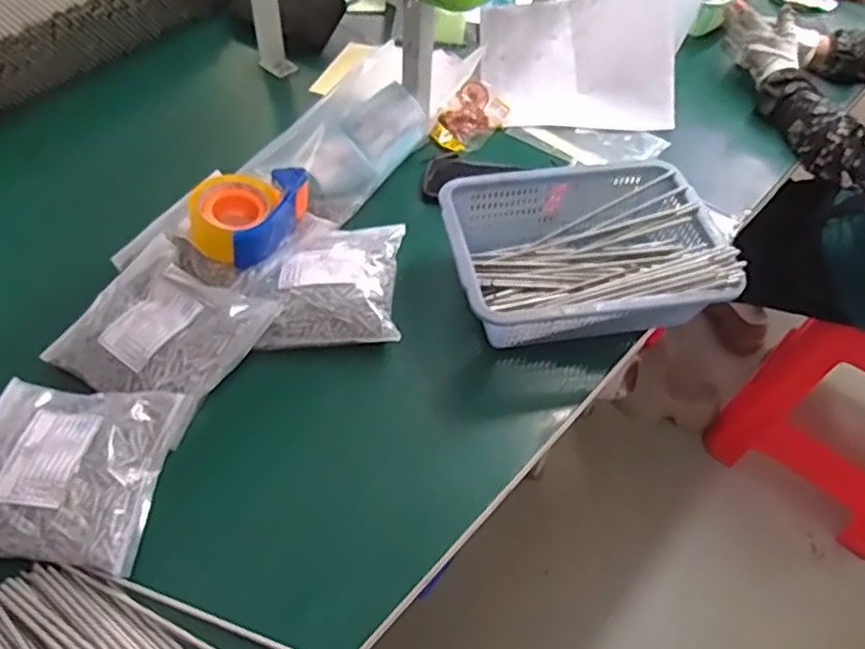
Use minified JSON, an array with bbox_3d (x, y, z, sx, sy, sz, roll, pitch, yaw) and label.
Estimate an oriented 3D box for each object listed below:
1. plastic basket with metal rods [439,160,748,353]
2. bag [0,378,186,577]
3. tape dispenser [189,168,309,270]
[{"bbox_3d":[0.171,-0.090,0.830,0.302,0.099,0.252,-8,52,-7],"label":"plastic basket with metal rods"},{"bbox_3d":[-0.363,0.144,0.668,0.197,0.053,0.186,3,51,1],"label":"bag"},{"bbox_3d":[-0.230,-0.137,0.841,0.119,0.052,0.128,11,52,7],"label":"tape dispenser"}]

